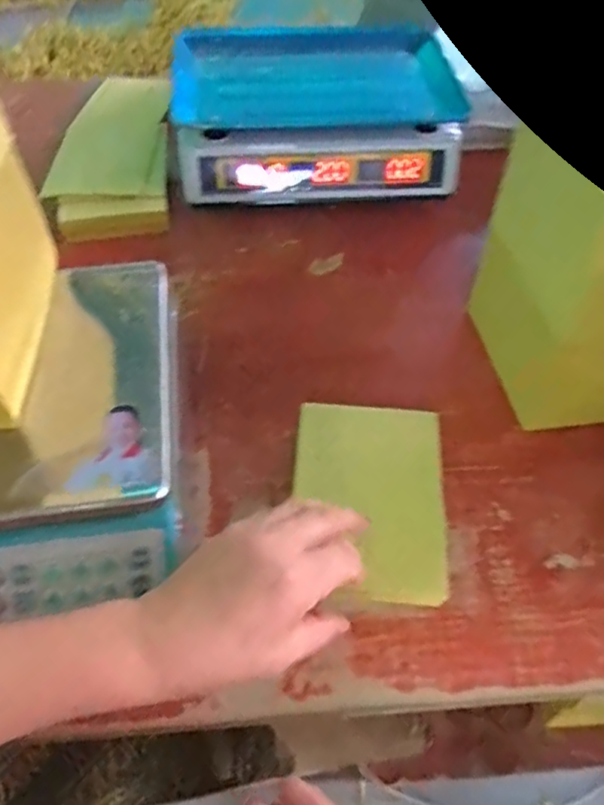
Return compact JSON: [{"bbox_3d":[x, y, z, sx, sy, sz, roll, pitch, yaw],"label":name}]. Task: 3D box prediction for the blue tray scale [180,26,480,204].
[{"bbox_3d":[0.012,-0.360,0.745,0.332,0.094,0.235,-4,54,-4],"label":"blue tray scale"}]

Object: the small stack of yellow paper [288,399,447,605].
[{"bbox_3d":[0.053,0.073,0.463,0.115,0.009,0.148,2,67,5],"label":"small stack of yellow paper"}]

